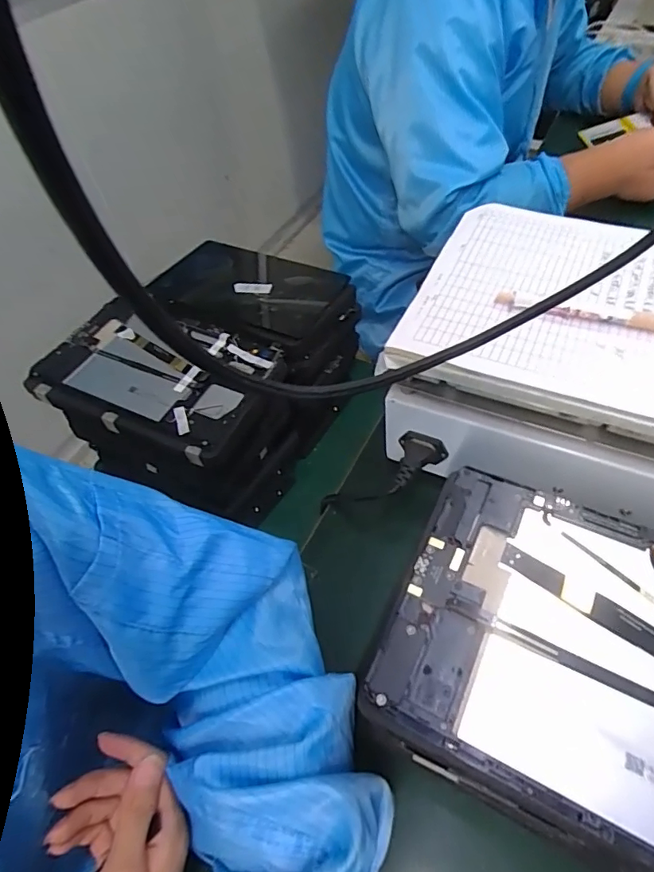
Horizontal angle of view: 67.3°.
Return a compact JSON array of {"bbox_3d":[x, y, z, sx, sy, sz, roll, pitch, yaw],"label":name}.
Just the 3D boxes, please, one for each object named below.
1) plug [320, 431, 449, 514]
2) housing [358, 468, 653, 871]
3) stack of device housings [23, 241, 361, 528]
[{"bbox_3d":[0.043,0.038,0.421,0.125,0.029,0.045,-33,51,21],"label":"plug"},{"bbox_3d":[0.154,0.113,0.233,0.242,0.013,0.157,19,57,18],"label":"housing"},{"bbox_3d":[-0.138,-0.084,0.668,0.253,0.197,0.346,20,57,18],"label":"stack of device housings"}]

